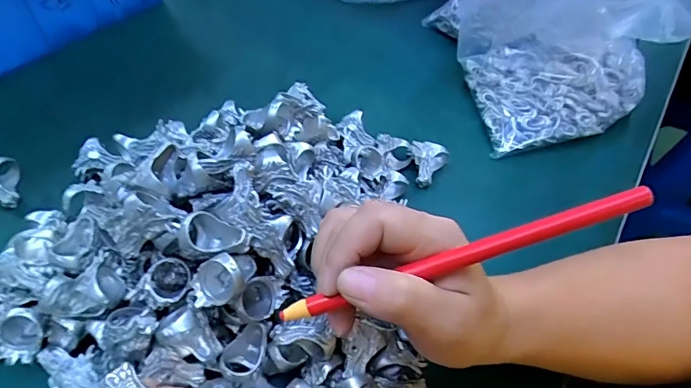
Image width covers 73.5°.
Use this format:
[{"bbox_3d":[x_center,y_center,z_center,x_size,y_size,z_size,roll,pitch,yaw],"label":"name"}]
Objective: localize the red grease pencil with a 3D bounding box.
[{"bbox_3d":[0.051,0.029,0.207,0.167,0.006,0.010,-19,56,5],"label":"red grease pencil"}]

